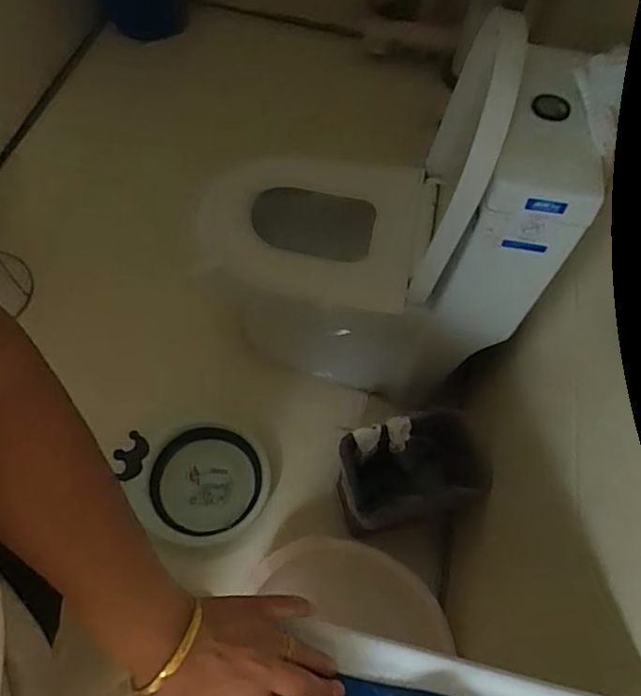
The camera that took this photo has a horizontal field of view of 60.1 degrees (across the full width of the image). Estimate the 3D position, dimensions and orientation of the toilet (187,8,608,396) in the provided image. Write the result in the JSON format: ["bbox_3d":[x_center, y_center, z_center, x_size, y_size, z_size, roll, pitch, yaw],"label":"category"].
[{"bbox_3d":[0.097,-0.182,1.098,0.553,0.809,0.357,15,61,4],"label":"toilet"}]

